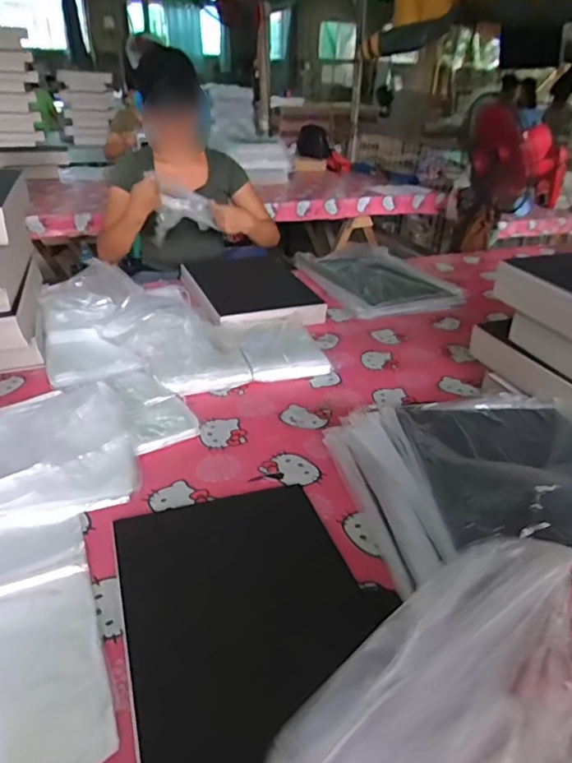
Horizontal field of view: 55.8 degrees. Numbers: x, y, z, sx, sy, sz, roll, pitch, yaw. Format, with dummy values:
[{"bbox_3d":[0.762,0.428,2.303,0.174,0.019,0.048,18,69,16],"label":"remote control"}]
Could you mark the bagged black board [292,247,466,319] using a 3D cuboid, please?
[{"bbox_3d":[0.244,-0.287,1.480,0.336,0.040,0.471,-9,31,-20],"label":"bagged black board"}]

